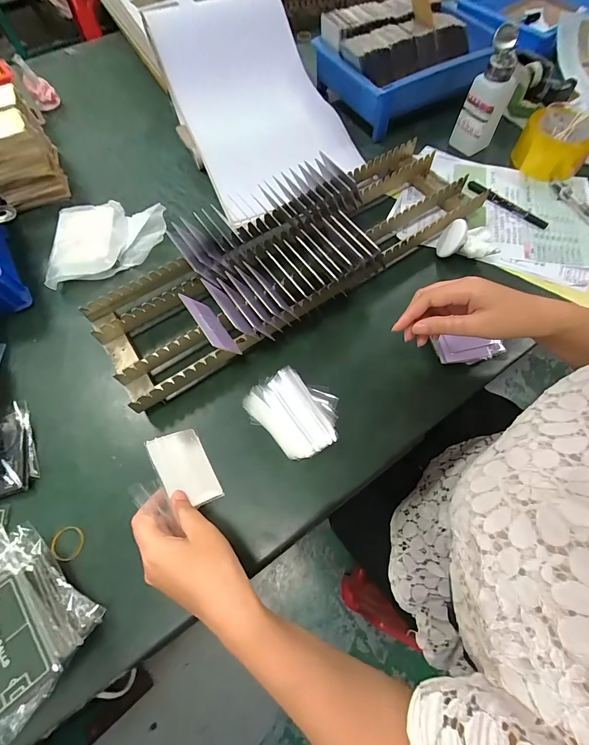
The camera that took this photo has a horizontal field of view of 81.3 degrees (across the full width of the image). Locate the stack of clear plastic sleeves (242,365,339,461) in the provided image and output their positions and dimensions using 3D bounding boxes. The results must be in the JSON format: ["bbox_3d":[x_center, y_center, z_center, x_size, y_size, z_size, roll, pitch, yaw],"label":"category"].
[{"bbox_3d":[0.002,0.045,0.408,0.106,0.034,0.090,41,72,18],"label":"stack of clear plastic sleeves"}]

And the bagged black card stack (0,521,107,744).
[{"bbox_3d":[-0.255,0.216,0.302,0.150,0.064,0.107,39,72,17],"label":"bagged black card stack"}]

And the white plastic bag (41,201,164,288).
[{"bbox_3d":[-0.273,-0.194,0.506,0.159,0.032,0.159,-7,64,-2],"label":"white plastic bag"}]

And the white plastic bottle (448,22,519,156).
[{"bbox_3d":[0.310,-0.438,0.548,0.062,0.140,0.057,33,71,15],"label":"white plastic bottle"}]

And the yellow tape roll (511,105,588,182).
[{"bbox_3d":[0.432,-0.379,0.568,0.107,0.067,0.107,0,64,1],"label":"yellow tape roll"}]

